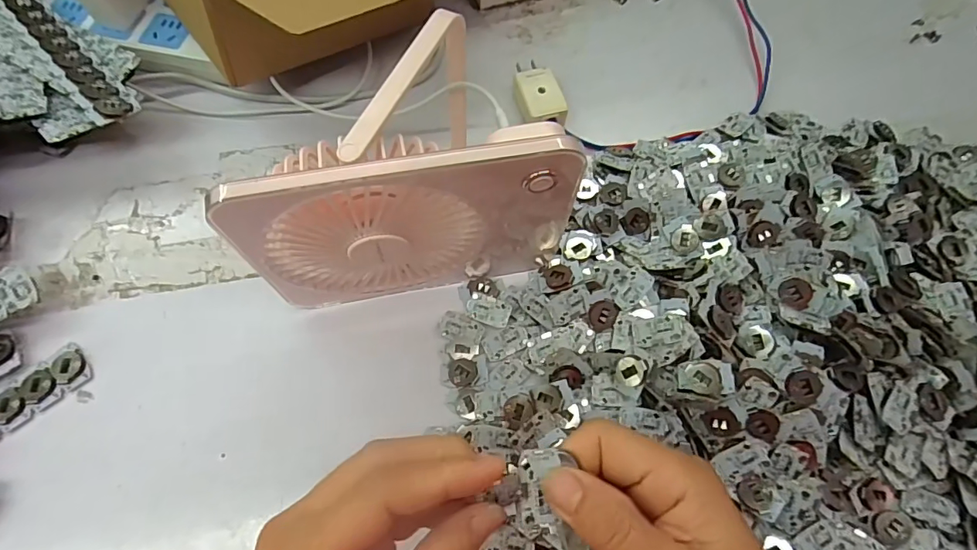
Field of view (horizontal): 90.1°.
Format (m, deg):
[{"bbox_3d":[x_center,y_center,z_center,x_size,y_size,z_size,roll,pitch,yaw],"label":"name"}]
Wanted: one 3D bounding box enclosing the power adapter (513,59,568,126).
[{"bbox_3d":[0.038,-0.147,0.393,0.035,0.019,0.065,-11,68,-6],"label":"power adapter"}]

